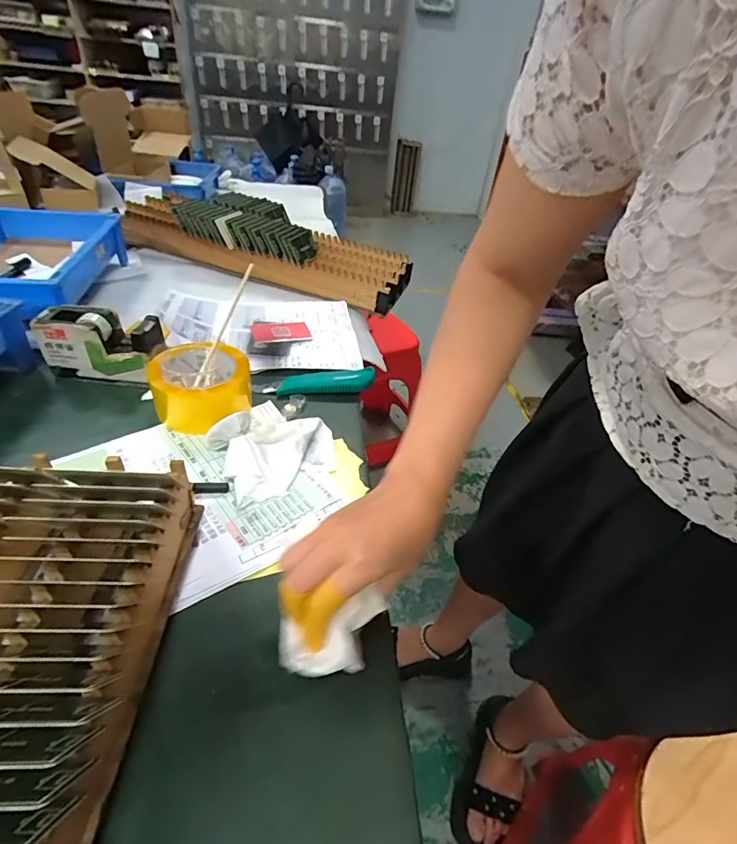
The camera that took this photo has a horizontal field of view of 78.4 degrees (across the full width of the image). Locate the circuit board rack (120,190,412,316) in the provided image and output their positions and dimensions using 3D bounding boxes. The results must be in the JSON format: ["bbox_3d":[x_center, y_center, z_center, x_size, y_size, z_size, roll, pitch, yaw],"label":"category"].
[{"bbox_3d":[-0.196,-0.355,0.876,0.547,0.100,0.179,15,39,10],"label":"circuit board rack"}]

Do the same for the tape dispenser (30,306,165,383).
[{"bbox_3d":[-0.329,-0.097,0.568,0.134,0.079,0.058,5,38,-2],"label":"tape dispenser"}]

